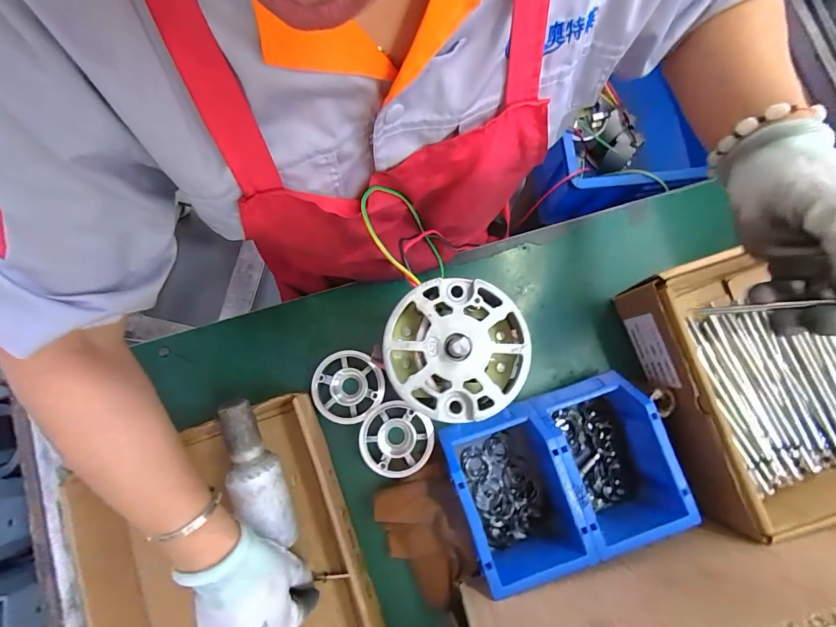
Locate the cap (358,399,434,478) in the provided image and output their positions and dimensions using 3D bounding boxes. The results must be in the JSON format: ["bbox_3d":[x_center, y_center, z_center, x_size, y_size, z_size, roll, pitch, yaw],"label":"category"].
[{"bbox_3d":[-0.024,0.140,0.428,0.080,0.023,0.076,0,81,-1],"label":"cap"}]

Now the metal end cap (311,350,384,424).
[{"bbox_3d":[-0.080,0.084,0.443,0.077,0.027,0.080,0,81,-1],"label":"metal end cap"}]

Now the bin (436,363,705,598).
[{"bbox_3d":[0.148,0.172,0.406,0.213,0.077,0.163,-18,82,-4],"label":"bin"}]

